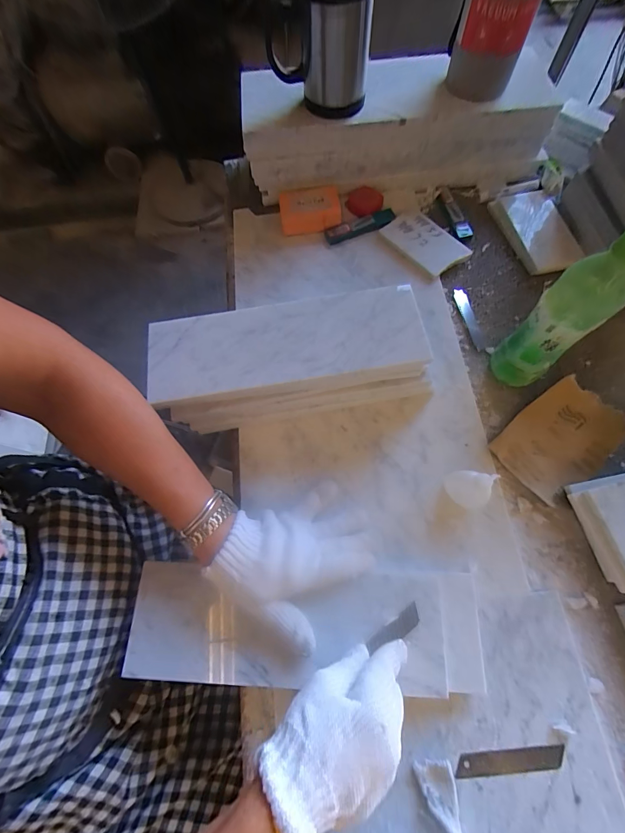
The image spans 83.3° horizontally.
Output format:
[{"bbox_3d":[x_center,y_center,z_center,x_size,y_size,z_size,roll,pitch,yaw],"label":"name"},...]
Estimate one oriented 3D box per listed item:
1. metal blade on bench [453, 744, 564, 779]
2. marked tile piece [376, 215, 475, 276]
[{"bbox_3d":[0.181,0.316,0.320,0.097,0.004,0.018,-6,69,0],"label":"metal blade on bench"},{"bbox_3d":[0.165,-0.256,0.516,0.120,0.009,0.064,42,92,6],"label":"marked tile piece"}]

